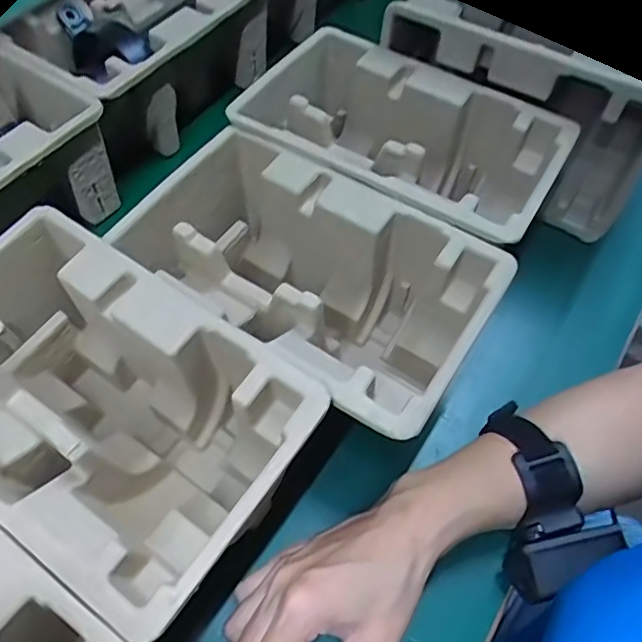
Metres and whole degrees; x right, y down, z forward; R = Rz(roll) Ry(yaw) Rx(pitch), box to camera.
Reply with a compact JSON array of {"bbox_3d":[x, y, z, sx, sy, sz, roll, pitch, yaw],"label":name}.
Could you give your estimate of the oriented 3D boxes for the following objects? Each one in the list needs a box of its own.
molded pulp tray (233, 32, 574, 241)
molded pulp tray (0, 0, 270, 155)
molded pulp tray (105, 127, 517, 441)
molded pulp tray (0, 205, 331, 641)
[{"bbox_3d":[0.064,-0.128,0.442,0.220,0.097,0.149,28,65,14],"label":"molded pulp tray"},{"bbox_3d":[-0.153,-0.251,0.532,0.134,0.103,0.212,32,66,16],"label":"molded pulp tray"},{"bbox_3d":[-0.010,-0.014,0.388,0.219,0.112,0.145,31,66,15],"label":"molded pulp tray"},{"bbox_3d":[-0.127,0.057,0.343,0.228,0.112,0.142,32,66,16],"label":"molded pulp tray"}]

